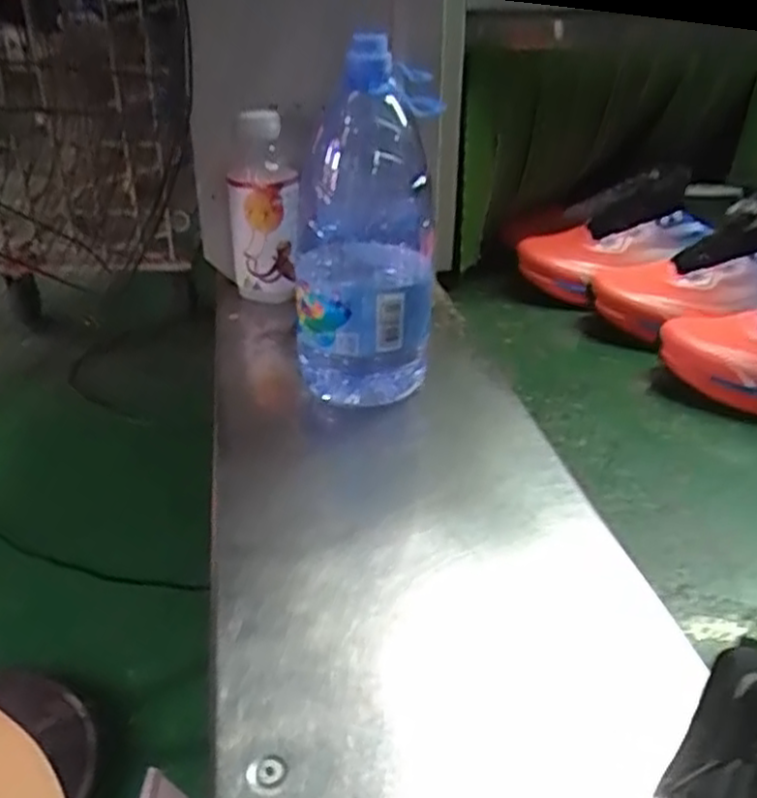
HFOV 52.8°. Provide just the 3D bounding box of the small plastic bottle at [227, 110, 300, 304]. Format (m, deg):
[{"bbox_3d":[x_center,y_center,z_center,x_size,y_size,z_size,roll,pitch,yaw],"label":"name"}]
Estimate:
[{"bbox_3d":[-0.107,-0.172,0.713,0.067,0.166,0.073,-3,29,-6],"label":"small plastic bottle"}]

